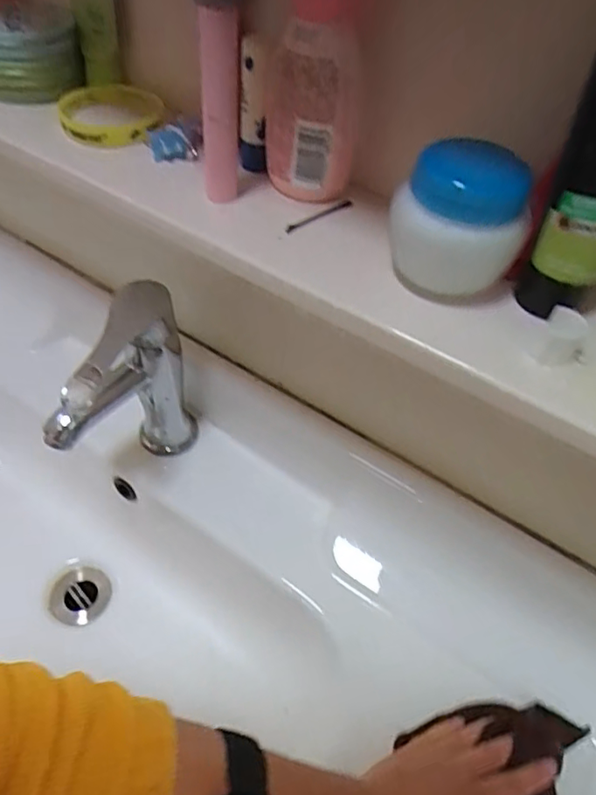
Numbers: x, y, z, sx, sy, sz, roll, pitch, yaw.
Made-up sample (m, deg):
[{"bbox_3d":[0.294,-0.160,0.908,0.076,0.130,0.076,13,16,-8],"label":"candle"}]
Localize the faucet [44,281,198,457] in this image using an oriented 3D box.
[{"bbox_3d":[-0.149,0.004,0.500,0.066,0.188,0.146,20,50,13],"label":"faucet"}]

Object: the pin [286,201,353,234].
[{"bbox_3d":[0.012,-0.100,0.306,0.048,0.004,0.004,-30,57,-27],"label":"pin"}]

